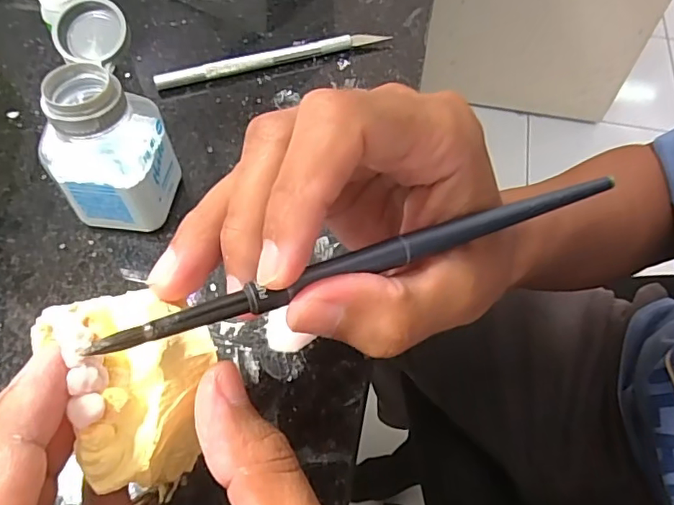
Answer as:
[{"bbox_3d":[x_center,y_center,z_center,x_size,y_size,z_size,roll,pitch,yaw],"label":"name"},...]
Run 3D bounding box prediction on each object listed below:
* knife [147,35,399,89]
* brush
[{"bbox_3d":[-0.037,-0.114,0.304,0.135,0.009,0.008,-16,59,-11],"label":"knife"},{"bbox_3d":[0.015,0.001,0.148,0.160,0.007,0.008,-17,59,-20],"label":"brush"}]

